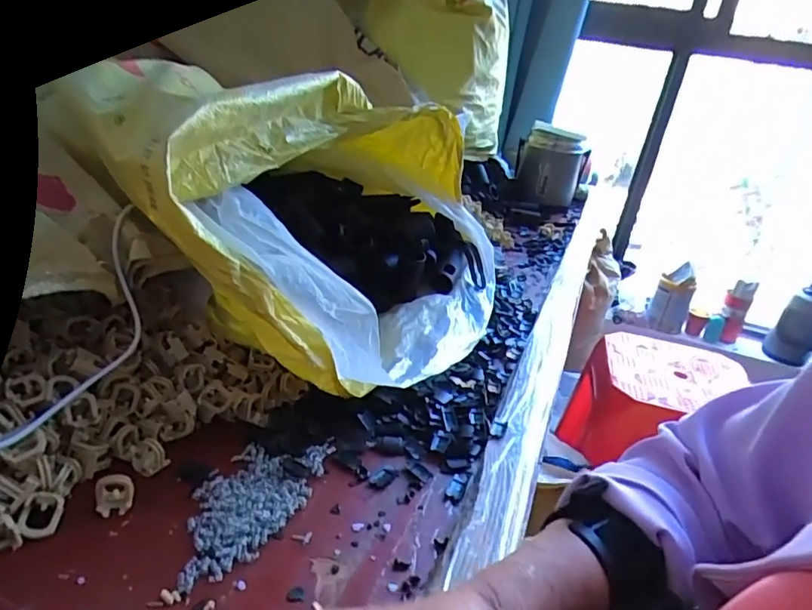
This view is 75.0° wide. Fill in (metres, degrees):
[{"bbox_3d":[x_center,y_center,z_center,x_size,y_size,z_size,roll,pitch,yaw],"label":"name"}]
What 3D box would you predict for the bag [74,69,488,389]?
[{"bbox_3d":[-0.049,-0.100,0.558,0.262,0.227,0.405,15,26,13],"label":"bag"}]

